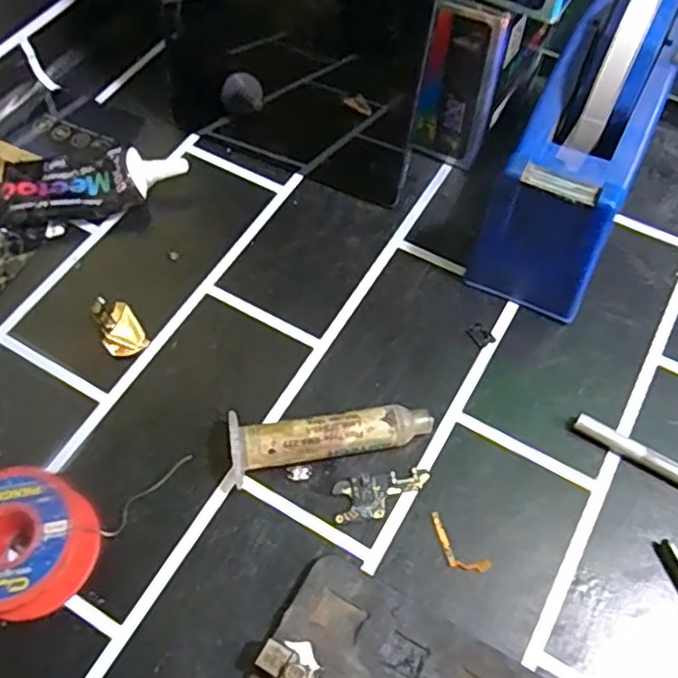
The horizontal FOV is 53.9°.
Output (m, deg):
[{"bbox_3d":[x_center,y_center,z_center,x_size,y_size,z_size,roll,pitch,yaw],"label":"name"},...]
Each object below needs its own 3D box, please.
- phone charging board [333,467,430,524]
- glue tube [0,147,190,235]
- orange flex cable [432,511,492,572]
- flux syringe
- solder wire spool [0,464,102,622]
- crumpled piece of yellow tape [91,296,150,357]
[{"bbox_3d":[0.019,0.067,0.287,0.042,0.004,0.018,-8,60,-4],"label":"phone charging board"},{"bbox_3d":[-0.136,-0.088,0.364,0.099,0.026,0.043,-16,61,-9],"label":"glue tube"},{"bbox_3d":[0.048,0.086,0.276,0.031,0.004,0.013,41,65,21],"label":"orange flex cable"},{"bbox_3d":[-0.003,0.045,0.290,0.086,0.020,0.025,-6,60,-3],"label":"flux syringe"},{"bbox_3d":[-0.127,0.081,0.265,0.051,0.028,0.053,0,60,0],"label":"solder wire spool"},{"bbox_3d":[-0.108,-0.006,0.327,0.019,0.010,0.032,-29,64,-15],"label":"crumpled piece of yellow tape"}]

